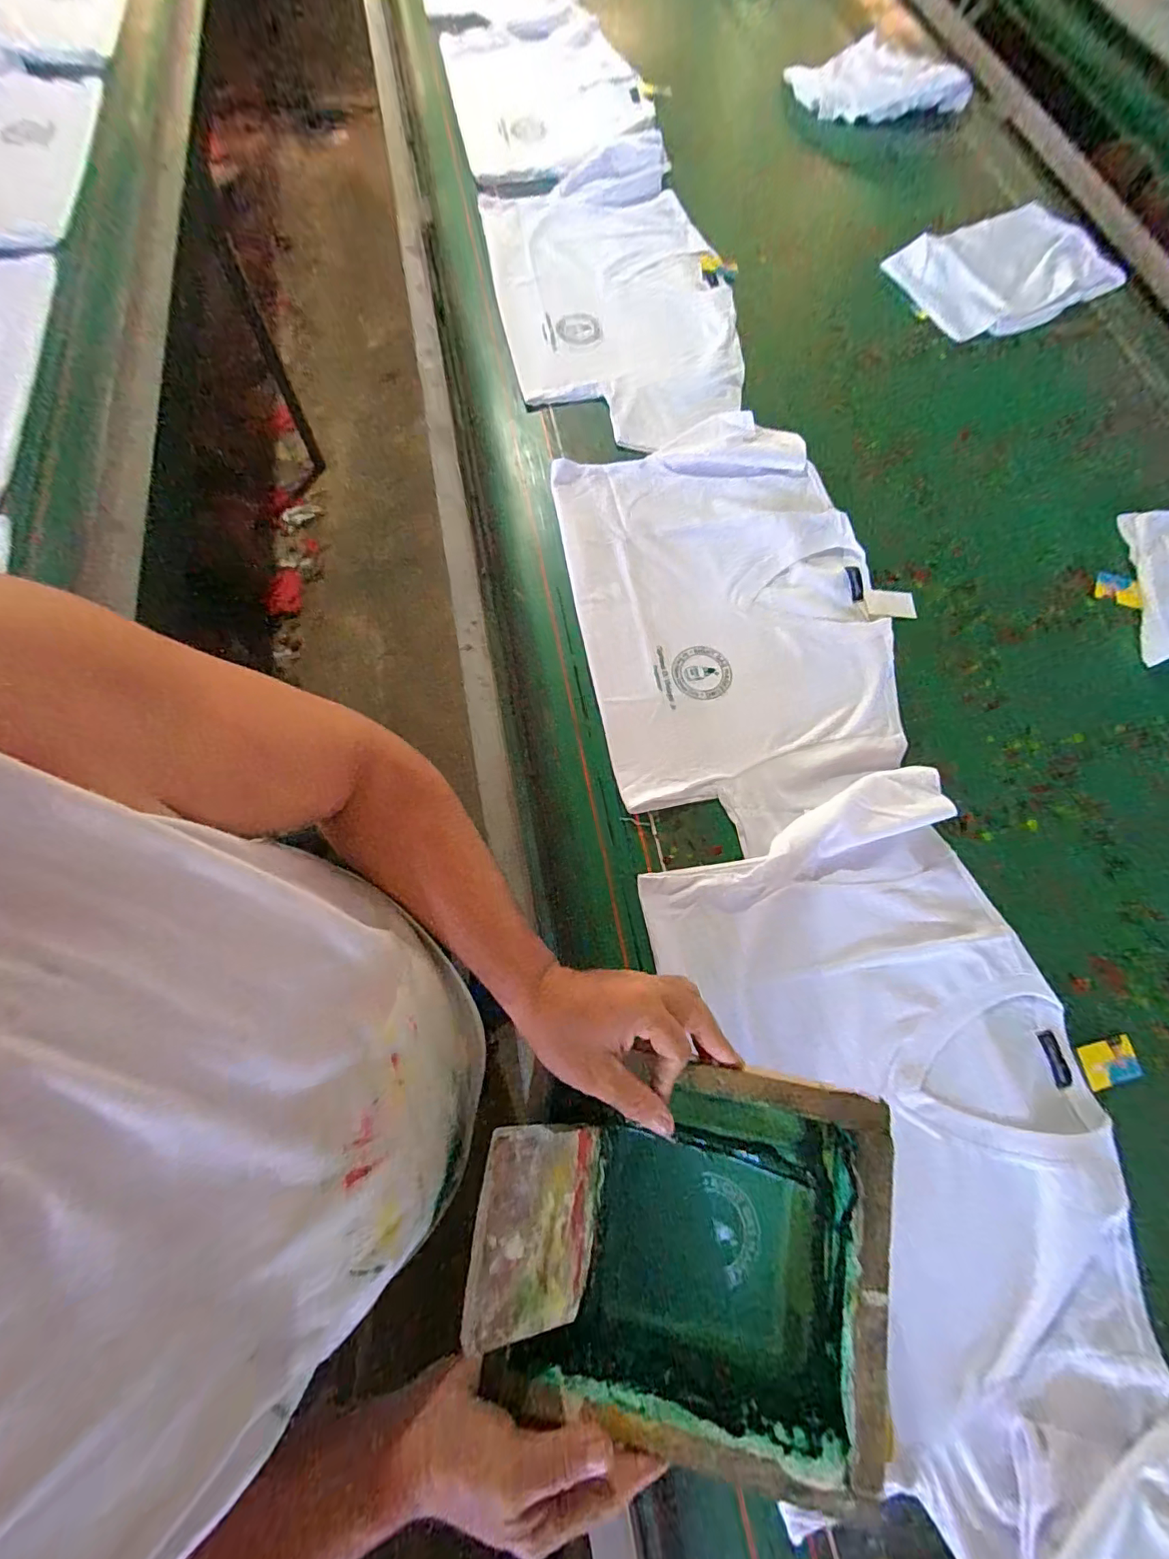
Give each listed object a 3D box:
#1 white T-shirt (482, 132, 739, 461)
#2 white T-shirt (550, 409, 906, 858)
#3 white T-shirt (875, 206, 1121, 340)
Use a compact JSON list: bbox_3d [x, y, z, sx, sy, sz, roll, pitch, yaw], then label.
[{"bbox_3d":[0.042,-0.814,0.877,0.360,0.034,0.663,-12,72,-4],"label":"white T-shirt"},{"bbox_3d":[0.189,-0.219,0.696,0.388,0.035,0.603,-11,72,-4],"label":"white T-shirt"},{"bbox_3d":[0.731,-0.875,0.910,0.378,0.021,0.237,-26,73,-8],"label":"white T-shirt"}]

